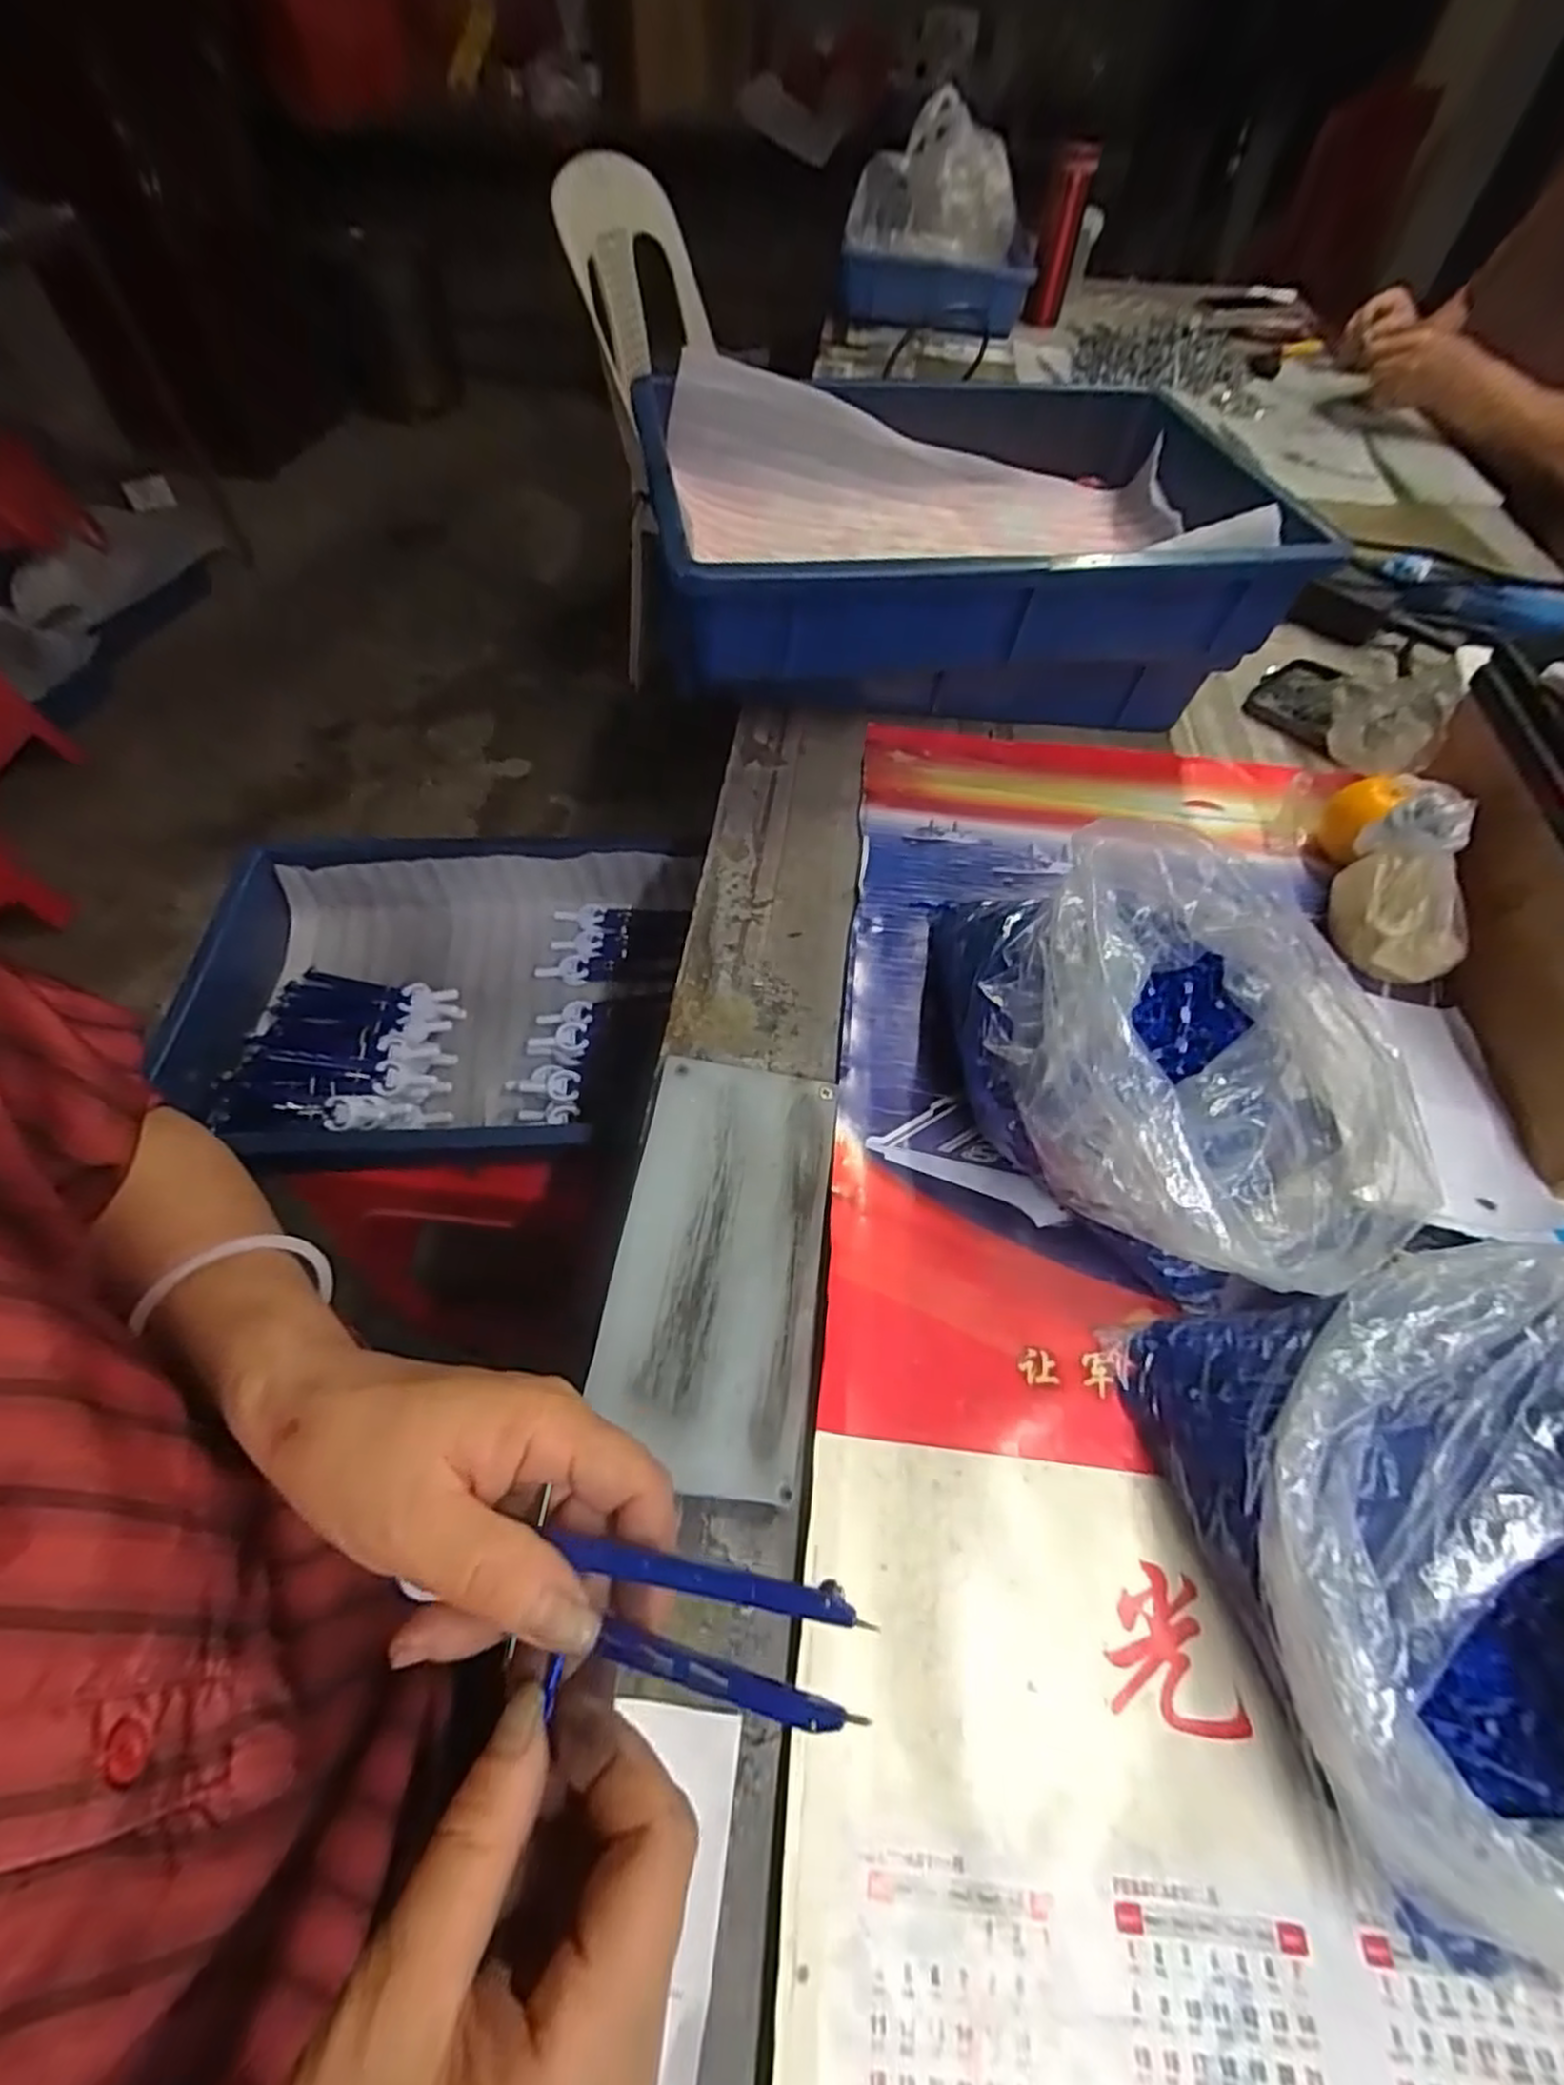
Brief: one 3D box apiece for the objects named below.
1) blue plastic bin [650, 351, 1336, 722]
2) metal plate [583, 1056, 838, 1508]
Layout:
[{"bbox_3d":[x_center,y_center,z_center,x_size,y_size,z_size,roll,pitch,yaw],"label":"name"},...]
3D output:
[{"bbox_3d":[0.125,-0.344,0.563,0.423,0.154,0.296,-4,57,-6],"label":"blue plastic bin"},{"bbox_3d":[-0.028,0.097,0.353,0.094,0.011,0.193,7,57,2],"label":"metal plate"}]

